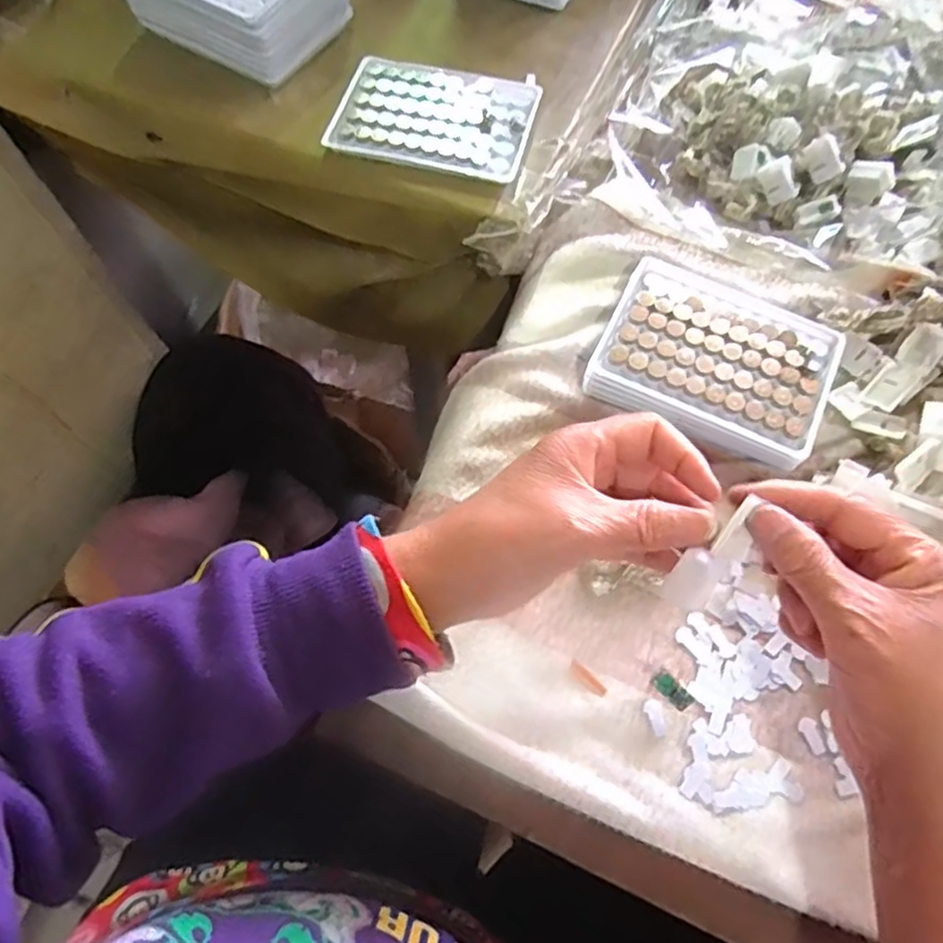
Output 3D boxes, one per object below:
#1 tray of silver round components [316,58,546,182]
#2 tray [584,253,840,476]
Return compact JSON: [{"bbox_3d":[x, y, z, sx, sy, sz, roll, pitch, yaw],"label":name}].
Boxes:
[{"bbox_3d":[-0.024,-0.241,0.457,0.130,0.011,0.095,14,67,6],"label":"tray of silver round components"},{"bbox_3d":[0.145,-0.069,0.402,0.128,0.022,0.104,23,68,10],"label":"tray"}]

